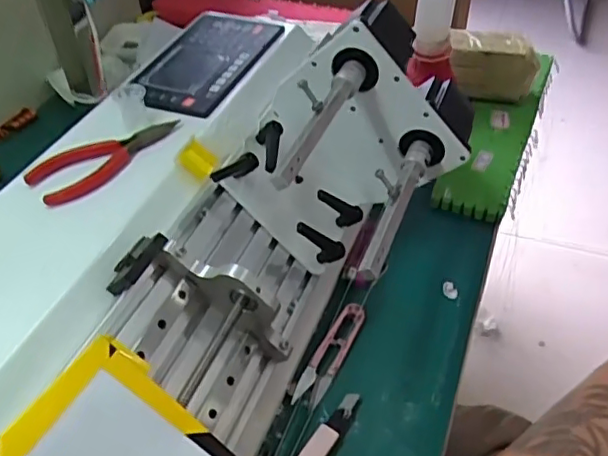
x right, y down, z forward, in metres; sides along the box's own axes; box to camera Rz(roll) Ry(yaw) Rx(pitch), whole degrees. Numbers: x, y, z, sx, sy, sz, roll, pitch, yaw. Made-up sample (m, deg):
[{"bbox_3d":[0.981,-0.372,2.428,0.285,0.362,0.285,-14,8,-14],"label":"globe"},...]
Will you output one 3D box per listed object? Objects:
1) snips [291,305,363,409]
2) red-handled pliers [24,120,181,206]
[{"bbox_3d":[0.021,0.098,0.470,0.023,0.008,0.096,19,48,21],"label":"snips"},{"bbox_3d":[-0.148,-0.054,0.452,0.119,0.014,0.040,-31,51,-25],"label":"red-handled pliers"}]

